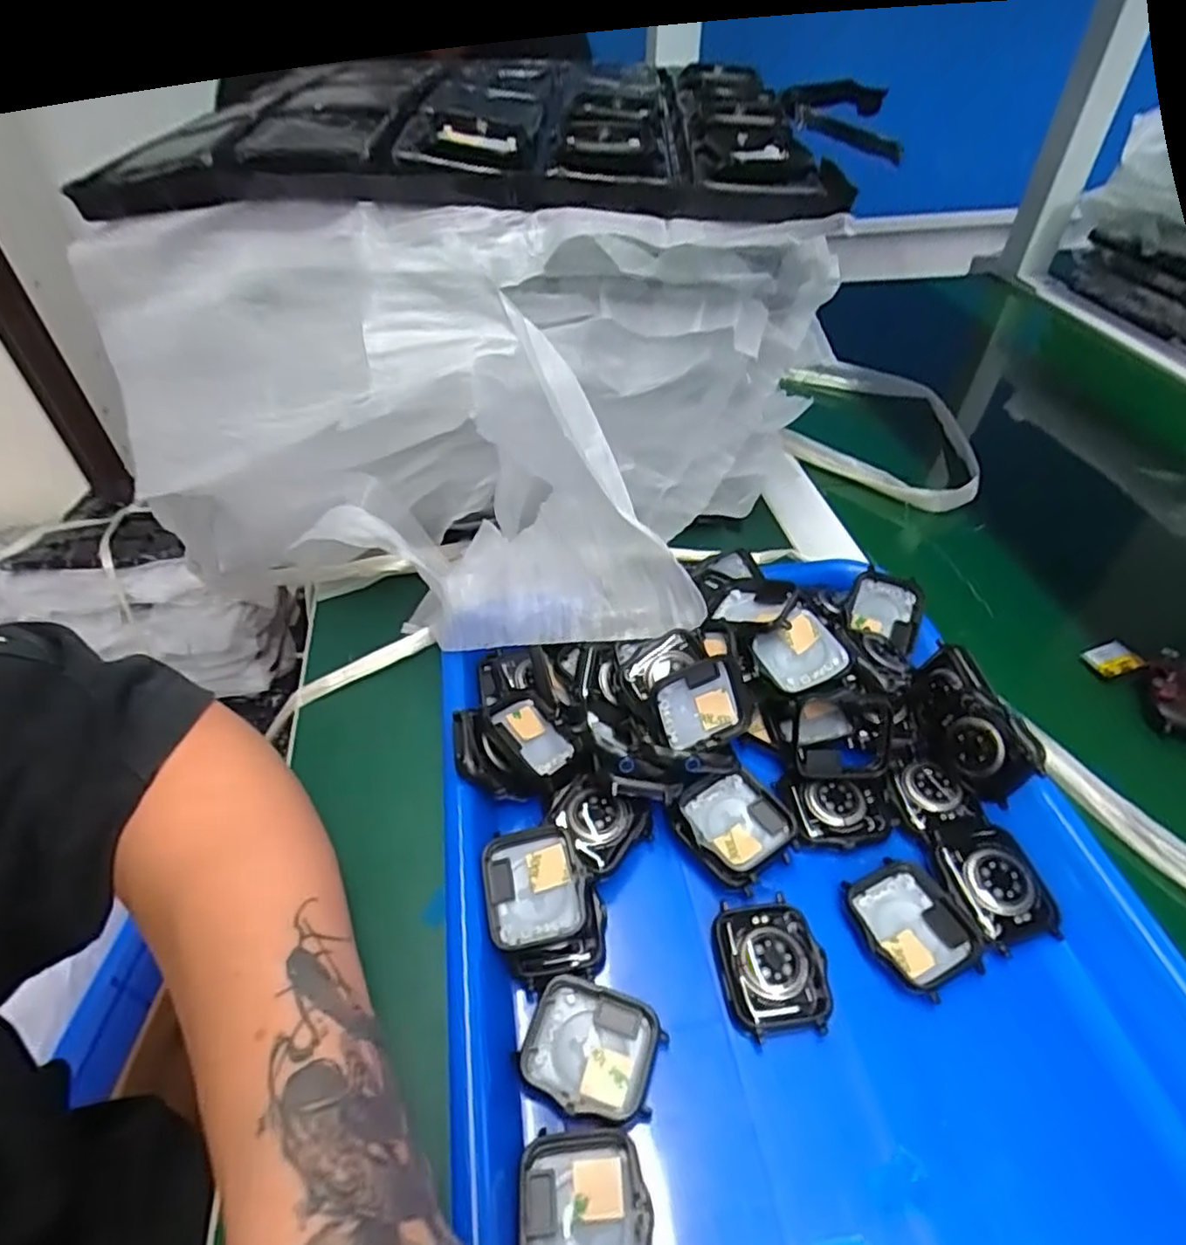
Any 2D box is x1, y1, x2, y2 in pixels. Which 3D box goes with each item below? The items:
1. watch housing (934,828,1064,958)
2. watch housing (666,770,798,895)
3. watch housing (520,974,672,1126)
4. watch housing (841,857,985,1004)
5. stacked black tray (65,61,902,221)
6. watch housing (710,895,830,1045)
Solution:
[{"bbox_3d":[0.160,0.104,0.270,0.036,0.013,0.041,-13,46,-11],"label":"watch housing"},{"bbox_3d":[0.059,0.084,0.287,0.039,0.010,0.044,-26,50,-22],"label":"watch housing"},{"bbox_3d":[0.000,0.149,0.240,0.046,0.009,0.036,11,47,12],"label":"watch housing"},{"bbox_3d":[0.123,0.117,0.265,0.037,0.007,0.045,-17,47,-15],"label":"watch housing"},{"bbox_3d":[-0.036,-0.273,0.371,0.372,0.042,0.268,8,46,10],"label":"stacked black tray"},{"bbox_3d":[0.066,0.128,0.256,0.037,0.014,0.043,-3,45,-2],"label":"watch housing"}]

